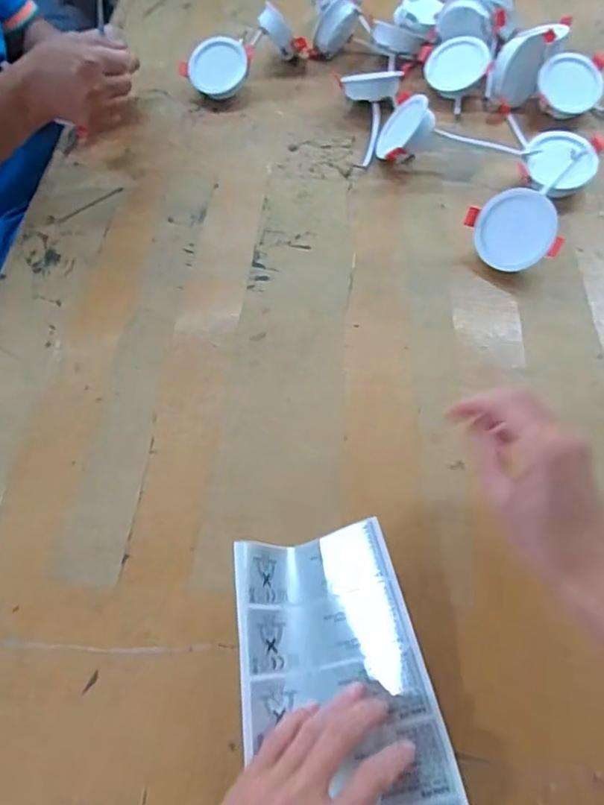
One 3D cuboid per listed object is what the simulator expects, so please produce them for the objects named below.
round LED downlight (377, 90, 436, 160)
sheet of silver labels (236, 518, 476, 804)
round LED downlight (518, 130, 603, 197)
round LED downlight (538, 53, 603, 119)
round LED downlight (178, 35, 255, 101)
[{"bbox_3d":[0.110,-0.290,0.620,0.070,0.024,0.066,-53,38,14],"label":"round LED downlight"},{"bbox_3d":[0.035,0.219,0.340,0.121,0.037,0.290,-11,58,-3],"label":"sheet of silver labels"},{"bbox_3d":[0.264,-0.241,0.598,0.072,0.037,0.081,22,63,16],"label":"round LED downlight"},{"bbox_3d":[0.305,-0.360,0.661,0.074,0.025,0.070,1,96,1],"label":"round LED downlight"},{"bbox_3d":[-0.101,-0.407,0.701,0.069,0.022,0.070,33,100,-7],"label":"round LED downlight"}]

